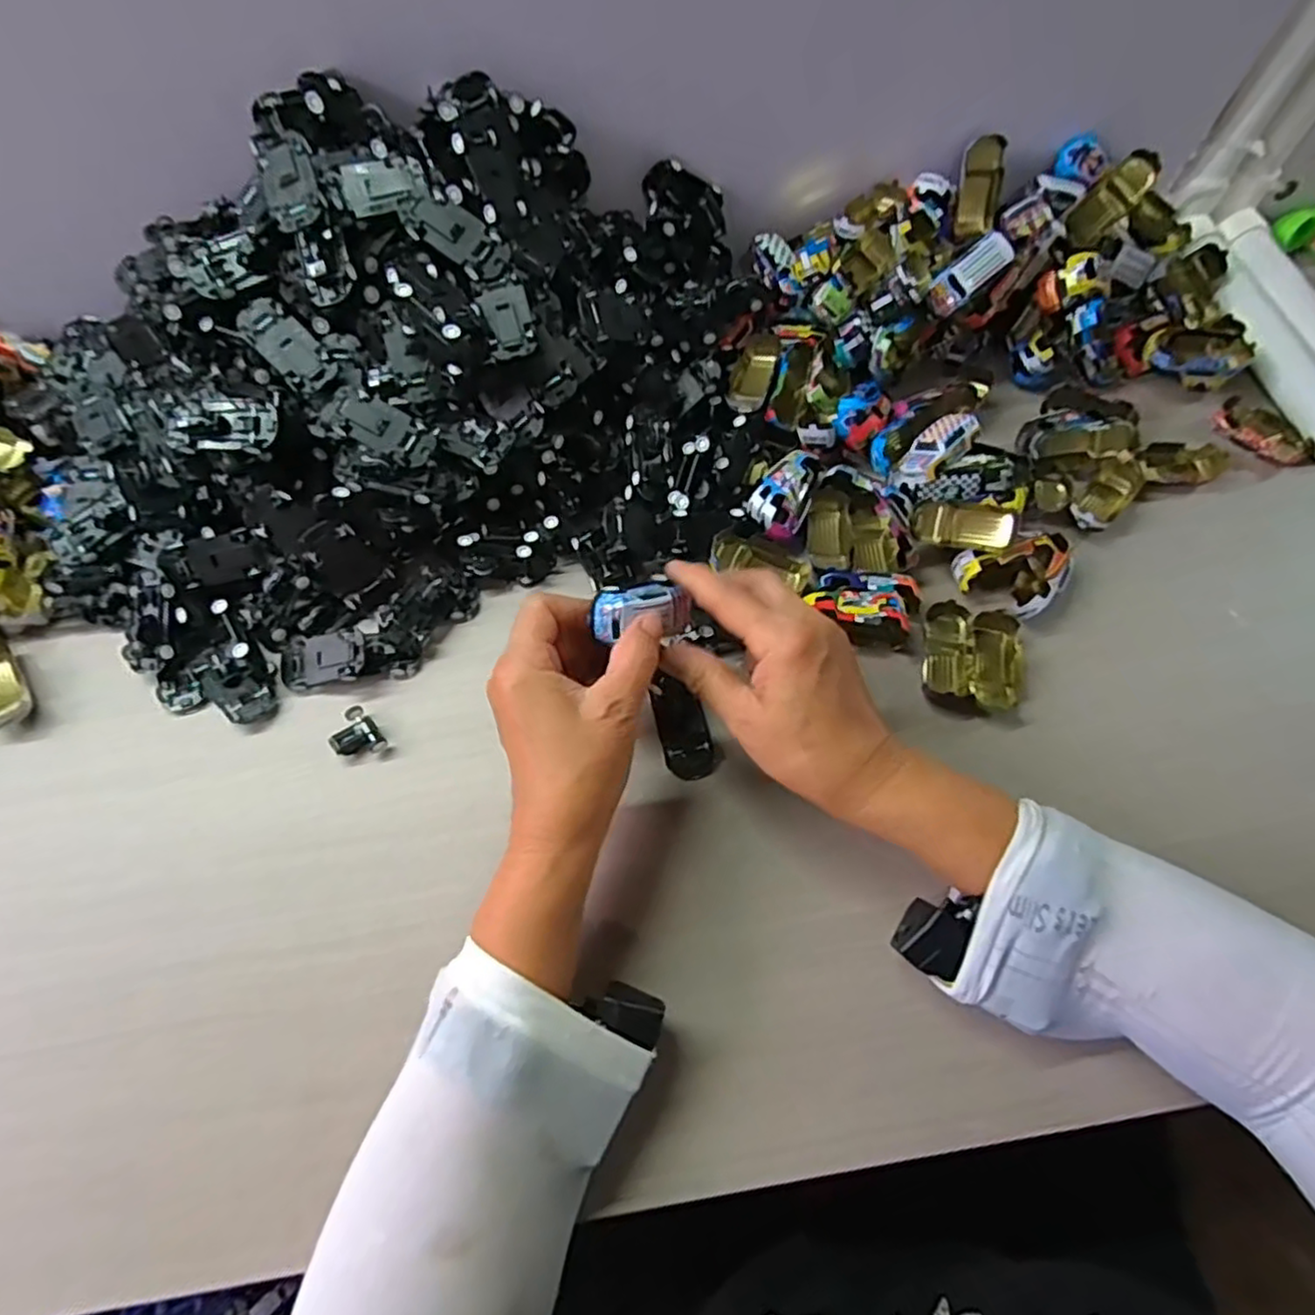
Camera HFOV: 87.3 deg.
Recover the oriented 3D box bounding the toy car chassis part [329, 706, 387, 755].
[{"bbox_3d":[-0.179,0.047,0.409,0.026,0.015,0.031,-32,68,-14],"label":"toy car chassis part"}]

